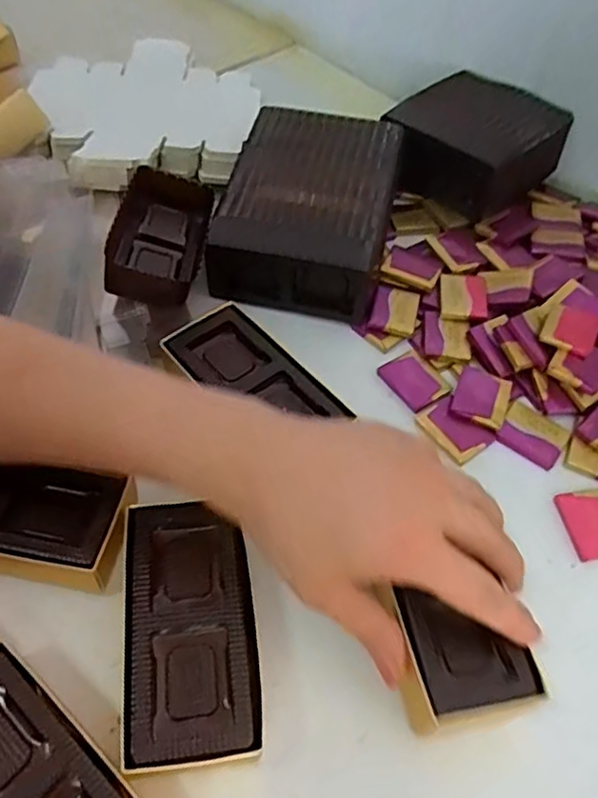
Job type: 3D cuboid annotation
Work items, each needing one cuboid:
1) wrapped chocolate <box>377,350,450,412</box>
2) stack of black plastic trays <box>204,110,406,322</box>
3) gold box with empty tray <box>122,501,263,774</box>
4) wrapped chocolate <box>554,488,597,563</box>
[{"bbox_3d":[0.075,-0.014,0.402,0.033,0.004,0.041,-26,60,-22],"label":"wrapped chocolate"},{"bbox_3d":[0.007,-0.138,0.447,0.113,0.050,0.159,12,54,4],"label":"stack of black plastic trays"},{"bbox_3d":[-0.049,0.106,0.289,0.056,0.032,0.112,-4,54,-7],"label":"gold box with empty tray"},{"bbox_3d":[0.166,0.070,0.353,0.034,0.004,0.040,-7,55,-10],"label":"wrapped chocolate"}]

